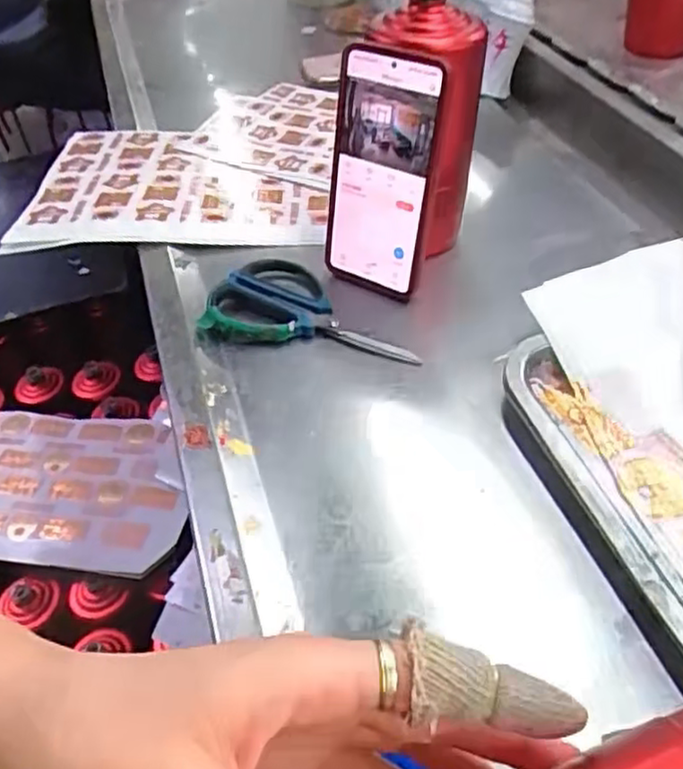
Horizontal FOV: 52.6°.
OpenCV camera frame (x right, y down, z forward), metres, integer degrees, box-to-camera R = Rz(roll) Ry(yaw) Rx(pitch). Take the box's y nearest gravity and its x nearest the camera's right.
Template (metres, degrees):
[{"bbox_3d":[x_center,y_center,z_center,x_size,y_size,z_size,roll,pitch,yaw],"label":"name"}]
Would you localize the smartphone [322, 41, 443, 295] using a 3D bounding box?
[{"bbox_3d":[0.024,-0.145,0.494,0.079,0.167,0.013,22,34,25],"label":"smartphone"}]

